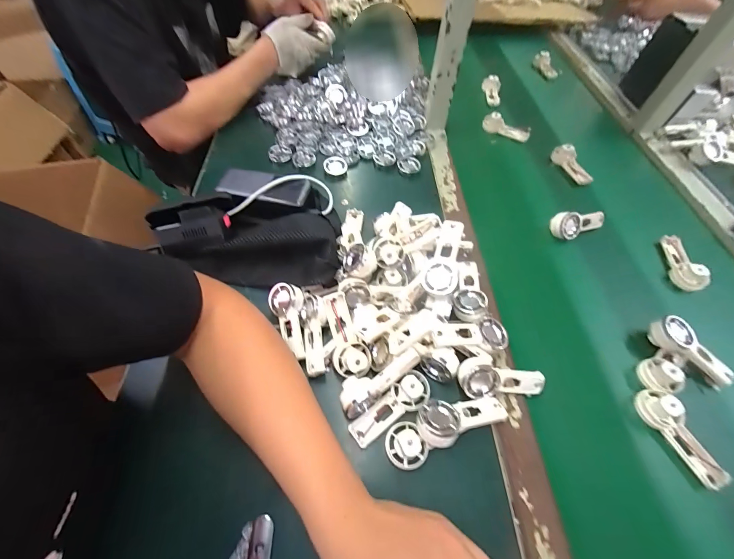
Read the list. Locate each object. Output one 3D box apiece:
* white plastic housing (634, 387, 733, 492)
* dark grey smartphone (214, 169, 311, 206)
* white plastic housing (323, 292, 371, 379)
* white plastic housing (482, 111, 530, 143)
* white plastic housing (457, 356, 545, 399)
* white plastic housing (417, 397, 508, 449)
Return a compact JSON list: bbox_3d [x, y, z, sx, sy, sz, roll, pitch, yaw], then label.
[{"bbox_3d":[0.327,0.162,0.325,0.032,0.031,0.095,-19,59,-14],"label":"white plastic housing"},{"bbox_3d":[-0.149,-0.136,0.456,0.125,0.014,0.048,10,57,5],"label":"dark grey smartphone"},{"bbox_3d":[-0.024,0.062,0.345,0.037,0.027,0.090,-16,81,-12],"label":"white plastic housing"},{"bbox_3d":[0.284,-0.309,0.636,0.094,0.031,0.031,25,59,14],"label":"white plastic housing"},{"bbox_3d":[0.145,0.104,0.338,0.092,0.031,0.039,-4,56,-4],"label":"white plastic housing"},{"bbox_3d":[0.095,0.134,0.309,0.093,0.022,0.039,-12,57,-10],"label":"white plastic housing"}]

